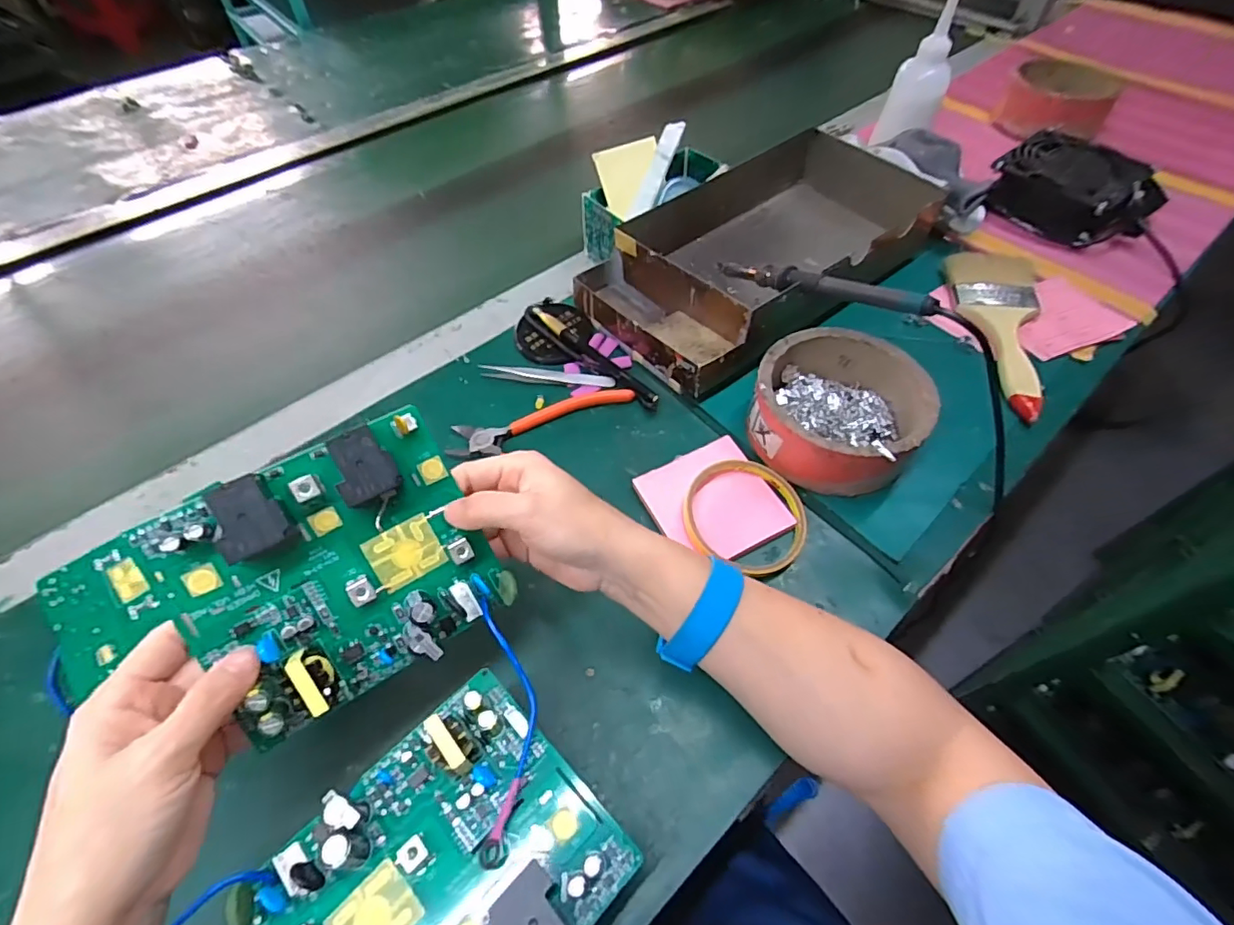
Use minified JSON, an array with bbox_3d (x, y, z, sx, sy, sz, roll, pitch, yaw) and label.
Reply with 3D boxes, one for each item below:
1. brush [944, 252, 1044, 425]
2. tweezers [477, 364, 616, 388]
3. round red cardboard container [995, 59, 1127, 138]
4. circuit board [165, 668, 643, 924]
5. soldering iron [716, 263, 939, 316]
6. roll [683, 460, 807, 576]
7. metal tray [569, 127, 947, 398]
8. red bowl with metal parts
[{"bbox_3d":[0.345,-0.115,0.478,0.073,0.026,0.198,5,55,5],"label":"brush"},{"bbox_3d":[-0.060,-0.076,0.466,0.115,0.009,0.011,5,55,5],"label":"tweezers"},{"bbox_3d":[0.527,-0.431,0.650,0.109,0.056,0.126,27,60,19],"label":"round red cardboard container"},{"bbox_3d":[-0.074,0.172,0.224,0.119,0.026,0.130,38,64,24],"label":"circuit board"},{"bbox_3d":[0.149,-0.140,0.433,0.023,0.018,0.208,-31,38,-19],"label":"soldering iron"},{"bbox_3d":[0.090,0.034,0.378,0.084,0.017,0.083,0,55,1],"label":"roll"},{"bbox_3d":[0.136,-0.195,0.513,0.324,0.073,0.174,-33,61,-21],"label":"metal tray"},{"bbox_3d":[0.164,-0.039,0.412,0.119,0.055,0.118,0,55,1],"label":"red bowl with metal parts"}]

